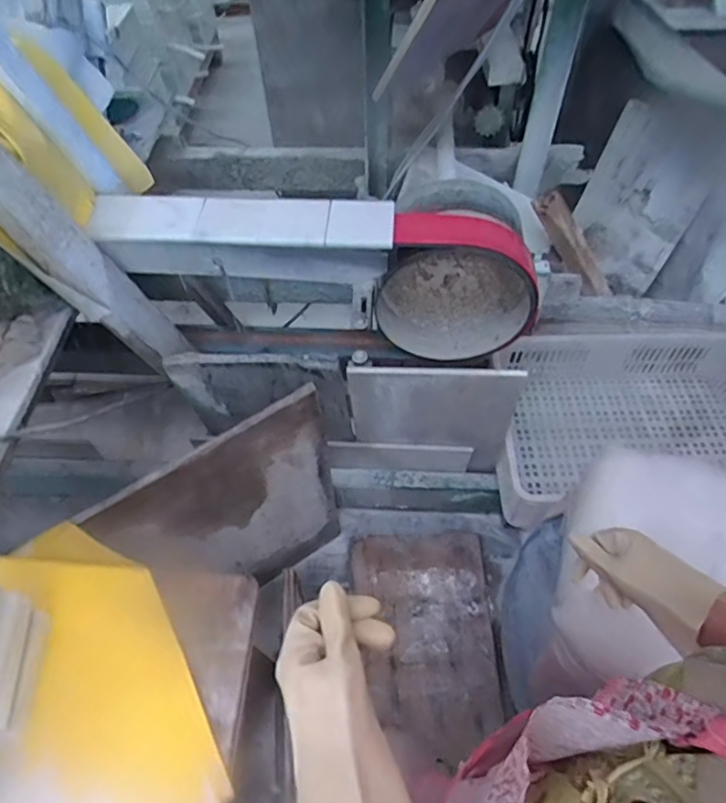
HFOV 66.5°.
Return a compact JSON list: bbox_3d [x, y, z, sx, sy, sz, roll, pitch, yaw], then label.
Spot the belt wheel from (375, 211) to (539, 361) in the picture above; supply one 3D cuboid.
[{"bbox_3d":[0.168,-0.196,0.974,0.258,0.290,0.106,6,55,6],"label":"belt wheel"}]

